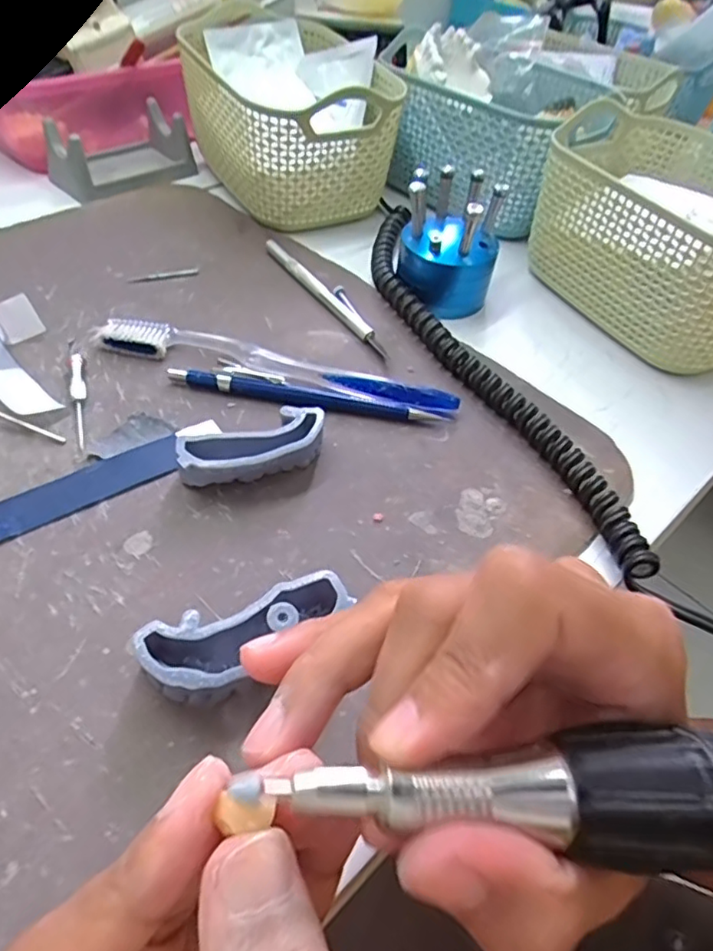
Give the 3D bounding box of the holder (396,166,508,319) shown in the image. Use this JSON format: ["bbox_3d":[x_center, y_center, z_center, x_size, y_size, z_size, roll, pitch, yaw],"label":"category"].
[{"bbox_3d":[0.054,-0.143,0.359,0.063,0.065,0.062,10,49,3],"label":"holder"}]

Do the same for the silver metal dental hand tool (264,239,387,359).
[{"bbox_3d":[-0.021,-0.111,0.363,0.009,0.007,0.126,-25,56,-25],"label":"silver metal dental hand tool"}]

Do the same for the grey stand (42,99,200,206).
[{"bbox_3d":[-0.177,-0.244,0.446,0.103,0.036,0.072,-27,57,-26],"label":"grey stand"}]

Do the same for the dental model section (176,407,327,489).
[{"bbox_3d":[-0.044,-0.009,0.260,0.065,0.020,0.027,-23,55,-23],"label":"dental model section"}]

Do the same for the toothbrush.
[{"bbox_3d":[-0.041,-0.057,0.309,0.186,0.012,0.021,12,49,4],"label":"toothbrush"}]

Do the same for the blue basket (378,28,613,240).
[{"bbox_3d":[0.112,-0.255,0.451,0.119,0.074,0.124,35,54,22],"label":"blue basket"}]

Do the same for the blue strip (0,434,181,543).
[{"bbox_3d":[-0.113,0.003,0.253,0.080,0.004,0.021,-26,56,-26],"label":"blue strip"}]

